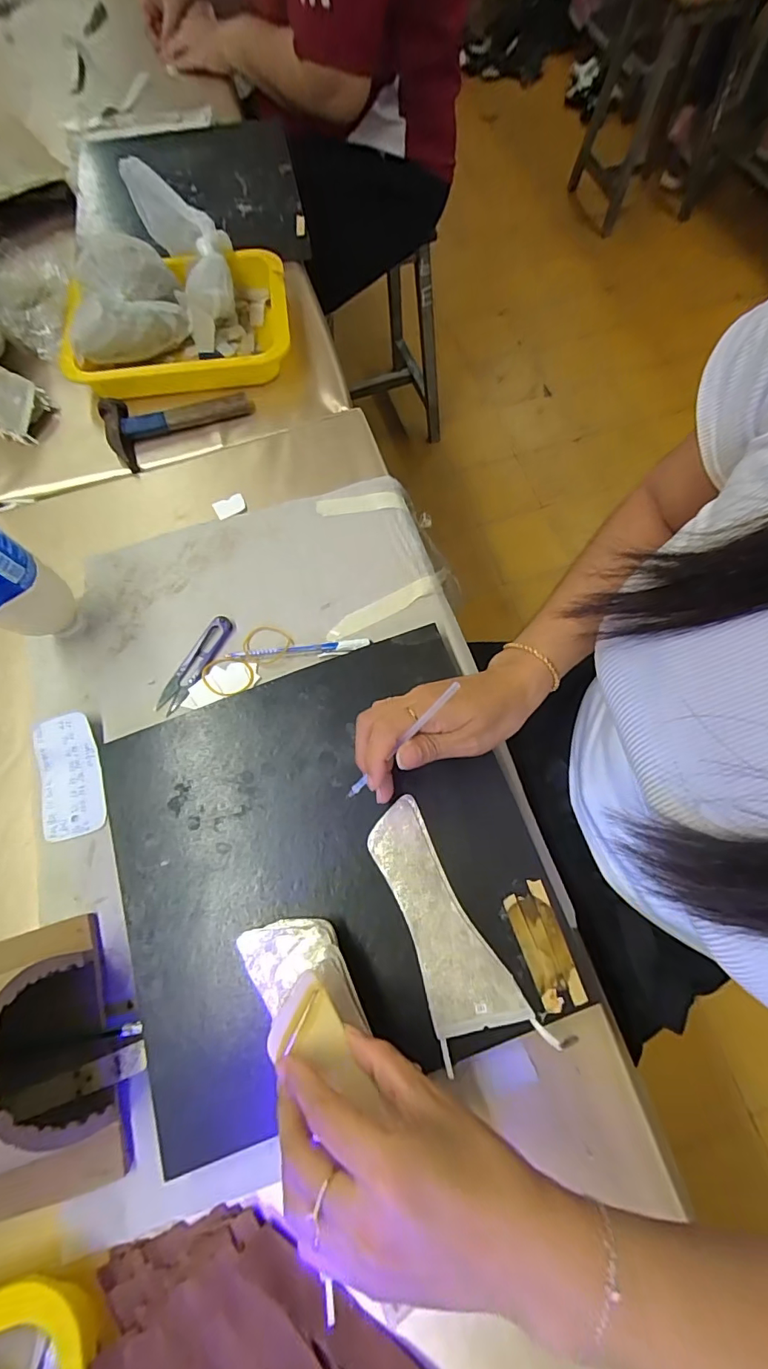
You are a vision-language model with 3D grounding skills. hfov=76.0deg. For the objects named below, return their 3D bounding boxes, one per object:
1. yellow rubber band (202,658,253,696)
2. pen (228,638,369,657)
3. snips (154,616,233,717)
[{"bbox_3d":[-0.143,-0.008,0.447,0.047,0.004,0.036,5,70,3],"label":"yellow rubber band"},{"bbox_3d":[-0.078,-0.032,0.449,0.131,0.011,0.012,-5,70,0],"label":"pen"},{"bbox_3d":[-0.173,-0.020,0.451,0.024,0.006,0.100,28,73,11],"label":"snips"}]

